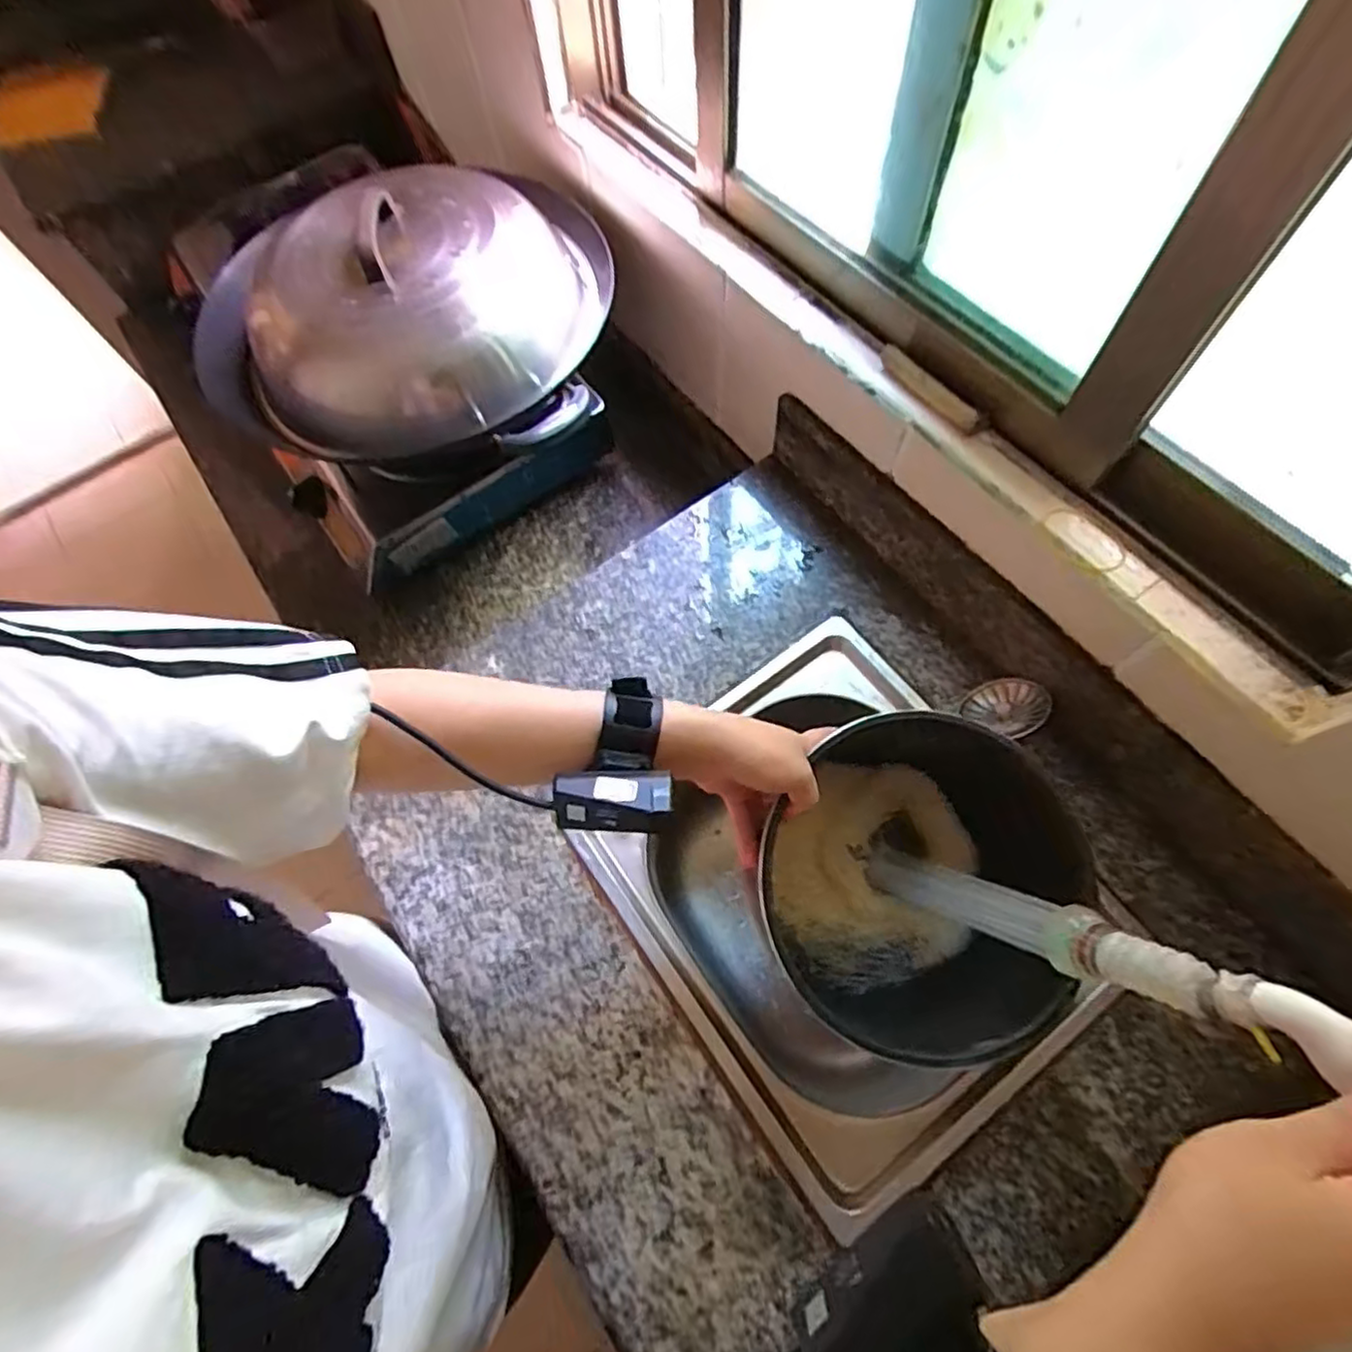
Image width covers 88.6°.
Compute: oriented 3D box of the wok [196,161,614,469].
[{"bbox_3d":[-0.291,-0.396,0.779,0.396,0.235,0.386,-1,67,3],"label":"wok"}]

